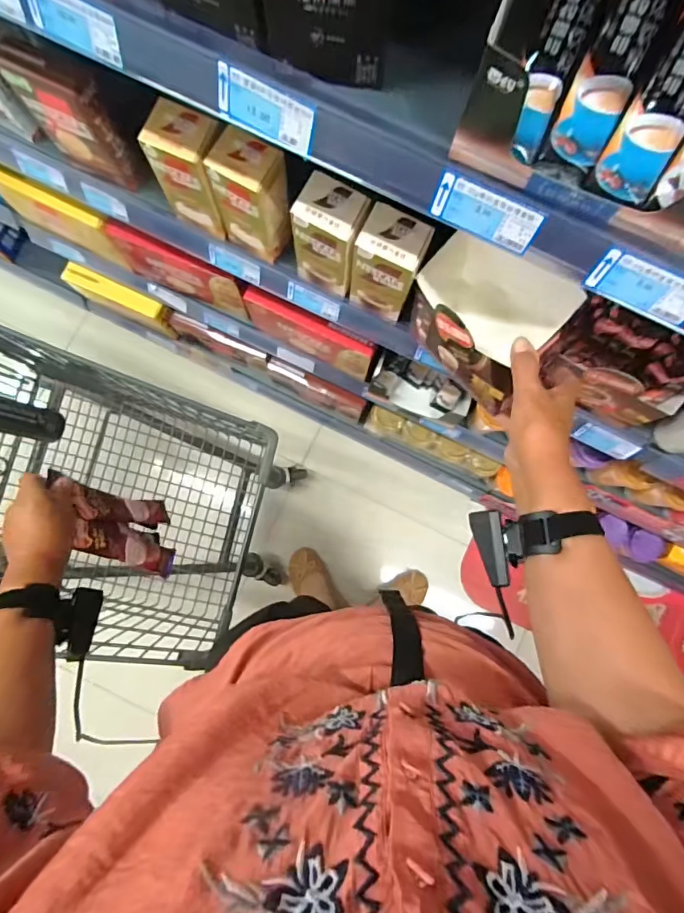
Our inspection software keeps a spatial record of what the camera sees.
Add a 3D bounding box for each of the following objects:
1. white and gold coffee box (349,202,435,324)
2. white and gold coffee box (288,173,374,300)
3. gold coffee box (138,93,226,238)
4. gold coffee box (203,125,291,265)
[{"bbox_3d":[0.055,-0.228,0.554,0.074,0.132,0.055,26,83,3],"label":"white and gold coffee box"},{"bbox_3d":[-0.013,-0.261,0.556,0.074,0.134,0.056,26,84,3],"label":"white and gold coffee box"},{"bbox_3d":[-0.179,-0.344,0.562,0.082,0.141,0.058,28,84,3],"label":"gold coffee box"},{"bbox_3d":[-0.107,-0.316,0.562,0.075,0.142,0.064,32,84,3],"label":"gold coffee box"}]

